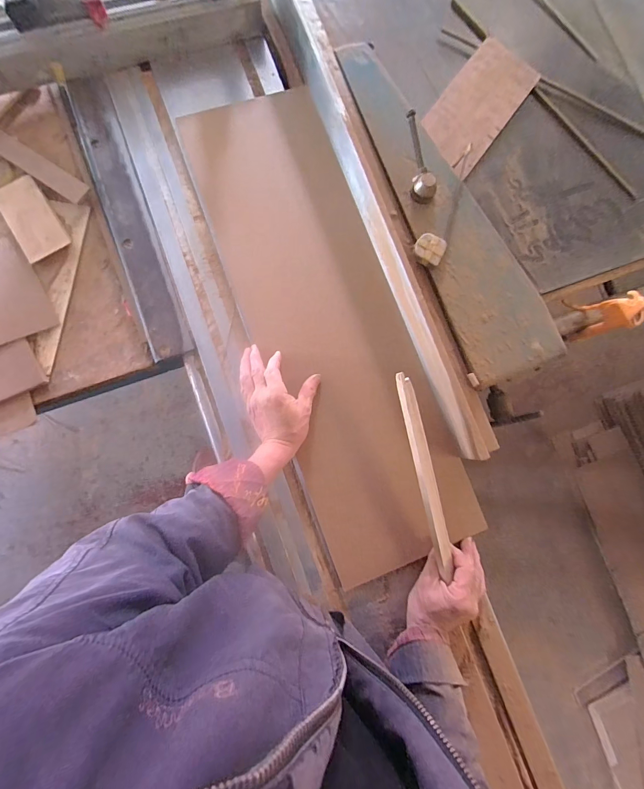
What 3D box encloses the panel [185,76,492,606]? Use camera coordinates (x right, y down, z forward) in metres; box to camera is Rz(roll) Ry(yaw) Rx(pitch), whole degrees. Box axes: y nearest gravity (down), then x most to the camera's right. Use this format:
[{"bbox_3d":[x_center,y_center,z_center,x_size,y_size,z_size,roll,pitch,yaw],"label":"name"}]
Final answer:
[{"bbox_3d":[0.007,-0.123,0.563,0.234,0.025,0.795,-20,86,-2],"label":"panel"}]

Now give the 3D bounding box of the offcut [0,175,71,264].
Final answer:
[{"bbox_3d":[-0.484,-0.293,0.578,0.070,0.012,0.140,-31,85,-7],"label":"offcut"}]

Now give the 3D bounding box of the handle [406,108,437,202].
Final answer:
[{"bbox_3d":[0.151,-0.362,0.532,0.029,0.036,0.118,-14,99,-5],"label":"handle"}]

